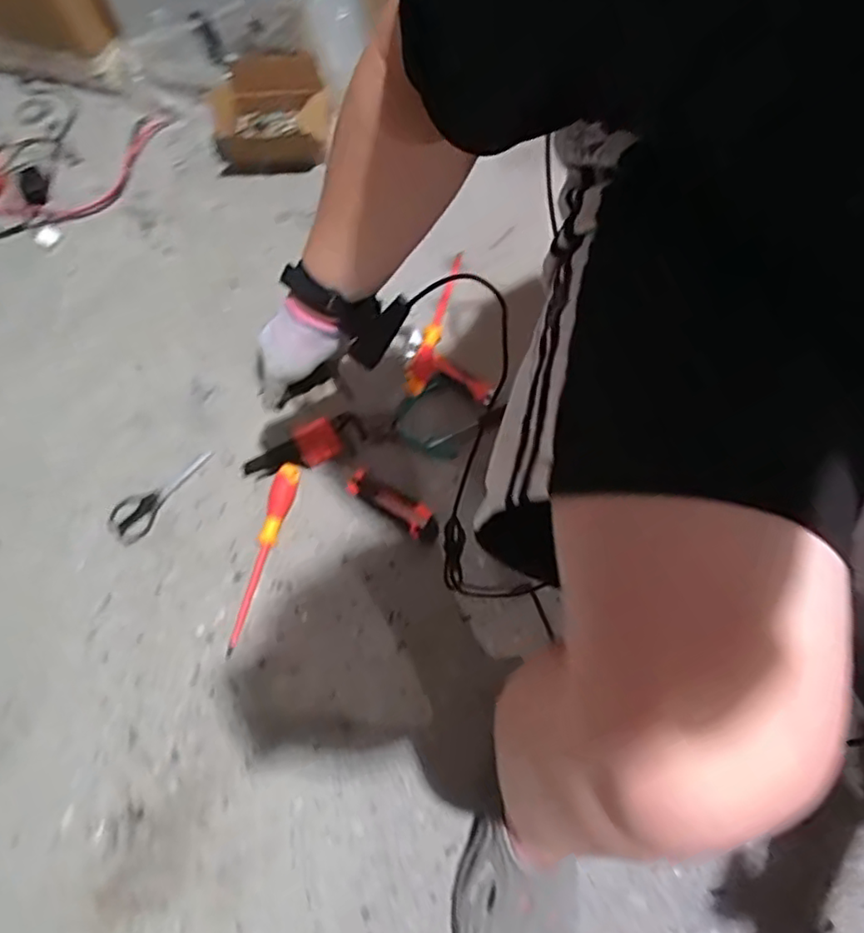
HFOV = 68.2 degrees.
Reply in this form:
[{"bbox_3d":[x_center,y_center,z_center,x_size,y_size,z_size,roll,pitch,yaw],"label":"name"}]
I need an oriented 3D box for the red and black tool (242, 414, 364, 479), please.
[{"bbox_3d":[-0.182,-0.027,0.891,0.174,0.021,0.065,-26,72,-7],"label":"red and black tool"}]

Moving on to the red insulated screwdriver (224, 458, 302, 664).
[{"bbox_3d":[-0.229,0.116,0.844,0.033,0.029,0.253,16,72,8],"label":"red insulated screwdriver"}]

